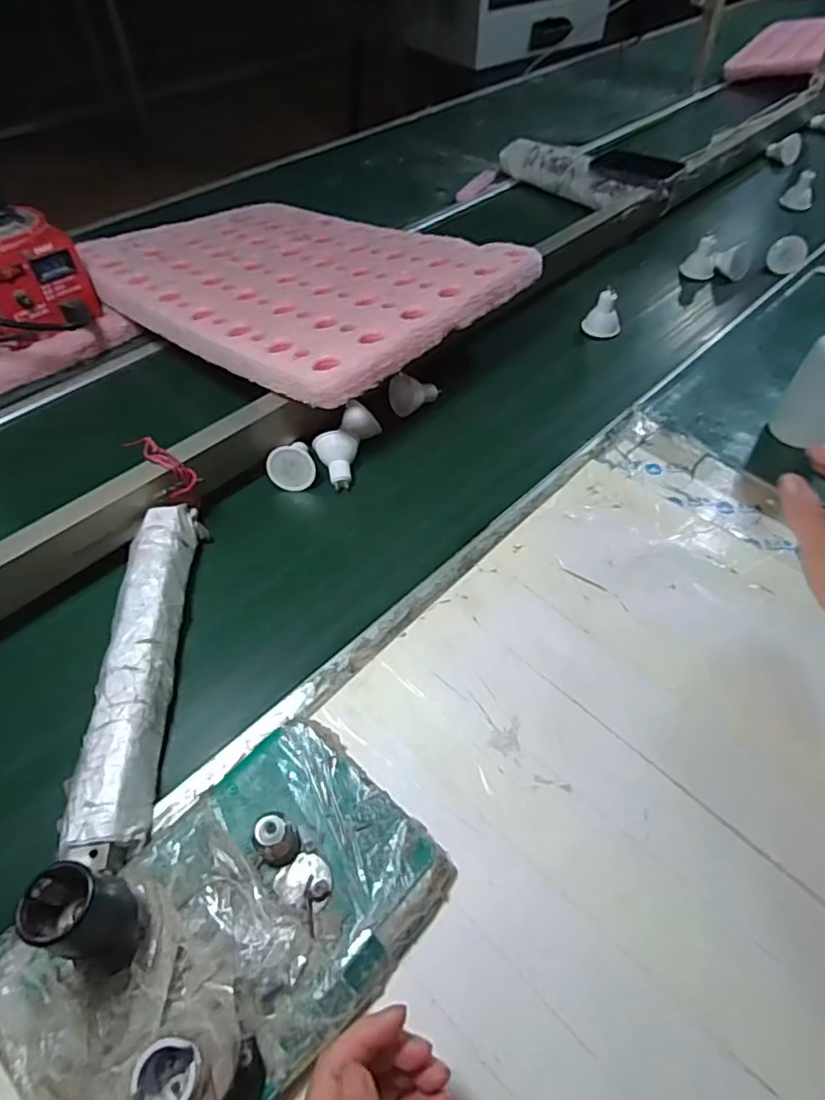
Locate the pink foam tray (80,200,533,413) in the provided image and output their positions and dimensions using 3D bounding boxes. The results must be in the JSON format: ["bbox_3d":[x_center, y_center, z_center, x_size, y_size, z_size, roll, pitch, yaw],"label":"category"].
[{"bbox_3d":[-0.153,-0.352,0.753,0.519,0.034,0.353,31,56,30],"label":"pink foam tray"}]

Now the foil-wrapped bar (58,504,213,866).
[{"bbox_3d":[-0.213,0.083,0.470,0.052,0.053,0.307,-3,52,-2],"label":"foil-wrapped bar"}]

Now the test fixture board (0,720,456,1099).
[{"bbox_3d":[-0.106,0.207,0.338,0.230,0.088,0.165,-38,61,-25],"label":"test fixture board"}]

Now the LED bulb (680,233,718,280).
[{"bbox_3d":[0.426,-0.432,0.870,0.047,0.050,0.050,24,56,18],"label":"LED bulb"}]

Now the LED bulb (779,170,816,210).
[{"bbox_3d":[0.673,-0.622,1.030,0.050,0.052,0.053,24,56,18],"label":"LED bulb"}]

